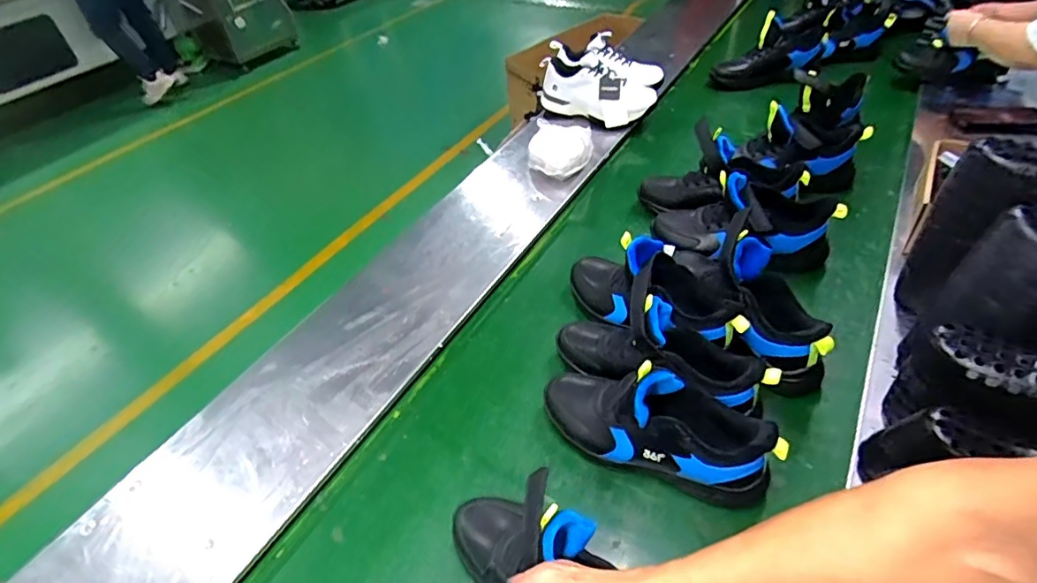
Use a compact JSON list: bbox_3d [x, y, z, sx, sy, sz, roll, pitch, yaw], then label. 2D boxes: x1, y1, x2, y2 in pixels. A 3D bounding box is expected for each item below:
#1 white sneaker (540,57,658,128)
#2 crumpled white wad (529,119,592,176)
[{"bbox_3d":[0.199,-0.520,1.391,0.300,0.116,0.113,22,50,27],"label":"white sneaker"},{"bbox_3d":[0.095,-0.326,1.228,0.145,0.084,0.161,0,44,7],"label":"crumpled white wad"}]

